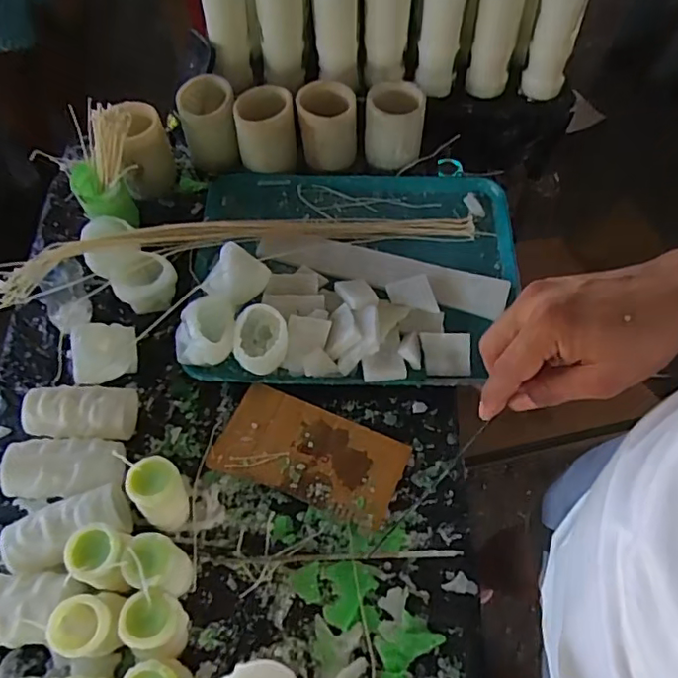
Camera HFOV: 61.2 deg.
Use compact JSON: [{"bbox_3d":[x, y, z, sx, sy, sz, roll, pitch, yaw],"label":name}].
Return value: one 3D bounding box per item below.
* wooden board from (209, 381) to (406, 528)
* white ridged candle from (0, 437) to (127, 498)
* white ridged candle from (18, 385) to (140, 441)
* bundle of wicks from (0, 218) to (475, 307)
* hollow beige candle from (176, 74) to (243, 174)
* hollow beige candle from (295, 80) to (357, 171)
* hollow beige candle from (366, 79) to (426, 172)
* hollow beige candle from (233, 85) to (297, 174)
[{"bbox_3d":[-0.035,0.134,0.681,0.217,0.016,0.110,20,63,12],"label":"wooden board"},{"bbox_3d":[-0.311,0.148,0.661,0.129,0.061,0.068,0,61,1],"label":"white ridged candle"},{"bbox_3d":[-0.311,0.088,0.698,0.132,0.059,0.066,5,61,4],"label":"white ridged candle"},{"bbox_3d":[-0.136,-0.139,0.808,0.670,0.062,0.088,-7,61,-3],"label":"bundle of wicks"},{"bbox_3d":[-0.197,-0.325,0.881,0.088,0.123,0.073,-16,62,-8],"label":"hollow beige candle"},{"bbox_3d":[-0.017,-0.319,0.872,0.089,0.105,0.084,1,61,2],"label":"hollow beige candle"},{"bbox_3d":[0.084,-0.319,0.877,0.088,0.101,0.070,1,61,2],"label":"hollow beige candle"},{"bbox_3d":[-0.109,-0.313,0.866,0.086,0.110,0.080,-5,61,-2],"label":"hollow beige candle"}]

